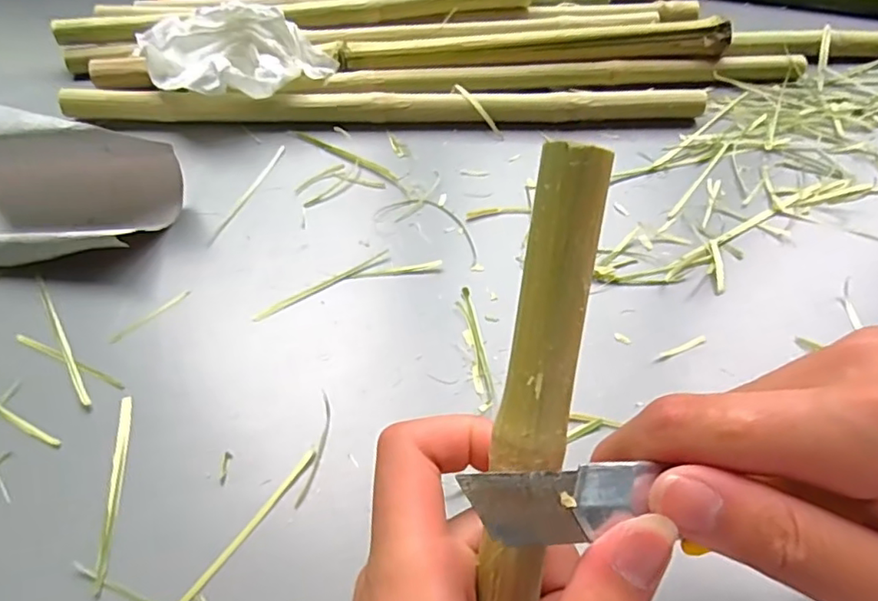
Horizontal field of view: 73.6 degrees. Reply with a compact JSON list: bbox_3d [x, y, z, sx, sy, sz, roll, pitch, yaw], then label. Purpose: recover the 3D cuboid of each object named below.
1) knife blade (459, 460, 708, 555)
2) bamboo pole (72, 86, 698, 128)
[{"bbox_3d":[0.036,0.053,0.147,0.060,0.007,0.021,3,50,-16],"label":"knife blade"},{"bbox_3d":[-0.037,-0.139,0.421,0.446,0.023,0.021,-1,52,0],"label":"bamboo pole"}]

